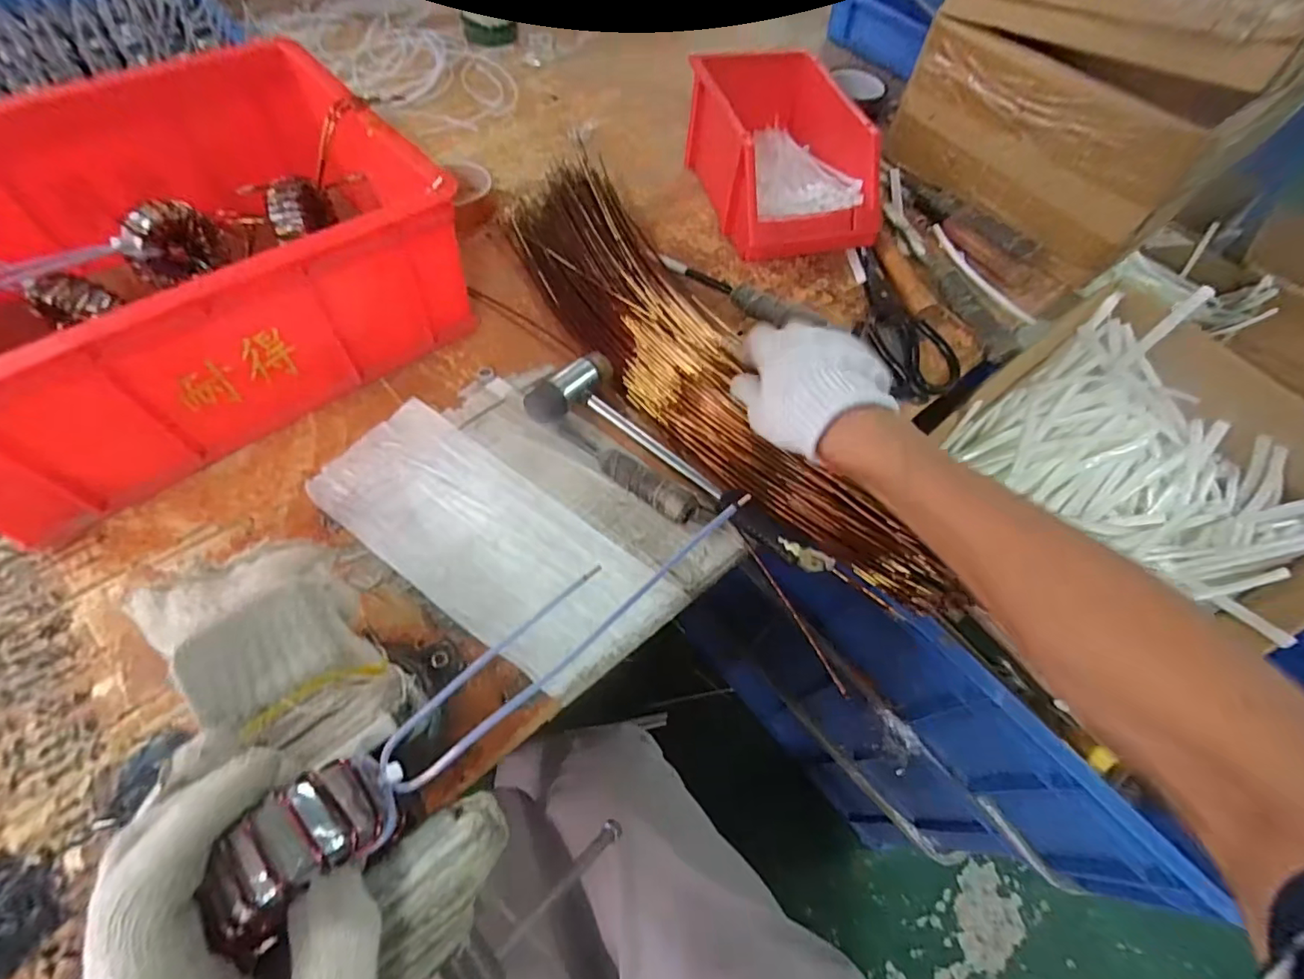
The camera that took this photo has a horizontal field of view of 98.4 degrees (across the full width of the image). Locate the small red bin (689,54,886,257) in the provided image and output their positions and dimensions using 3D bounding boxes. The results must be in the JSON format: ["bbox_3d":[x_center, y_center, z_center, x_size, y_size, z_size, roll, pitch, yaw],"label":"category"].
[{"bbox_3d":[0.142,-0.370,0.630,0.158,0.114,0.225,-12,62,-11],"label":"small red bin"}]

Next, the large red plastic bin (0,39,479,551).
[{"bbox_3d":[-0.403,-0.190,0.471,0.392,0.142,0.323,-38,68,-23],"label":"large red plastic bin"}]

